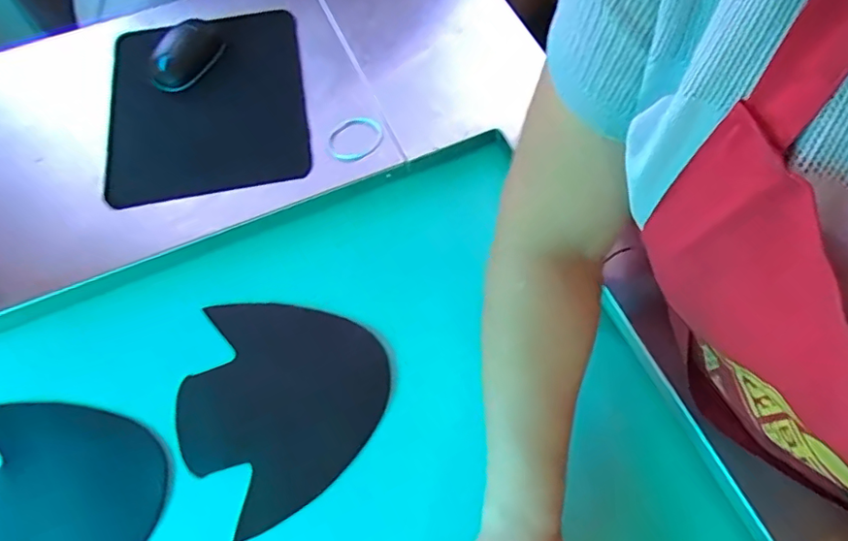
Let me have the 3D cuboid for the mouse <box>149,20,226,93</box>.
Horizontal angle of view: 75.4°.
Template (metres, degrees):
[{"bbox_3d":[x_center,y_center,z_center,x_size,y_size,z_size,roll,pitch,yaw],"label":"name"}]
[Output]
[{"bbox_3d":[-0.266,-0.237,0.606,0.060,0.027,0.096,32,66,16],"label":"mouse"}]

